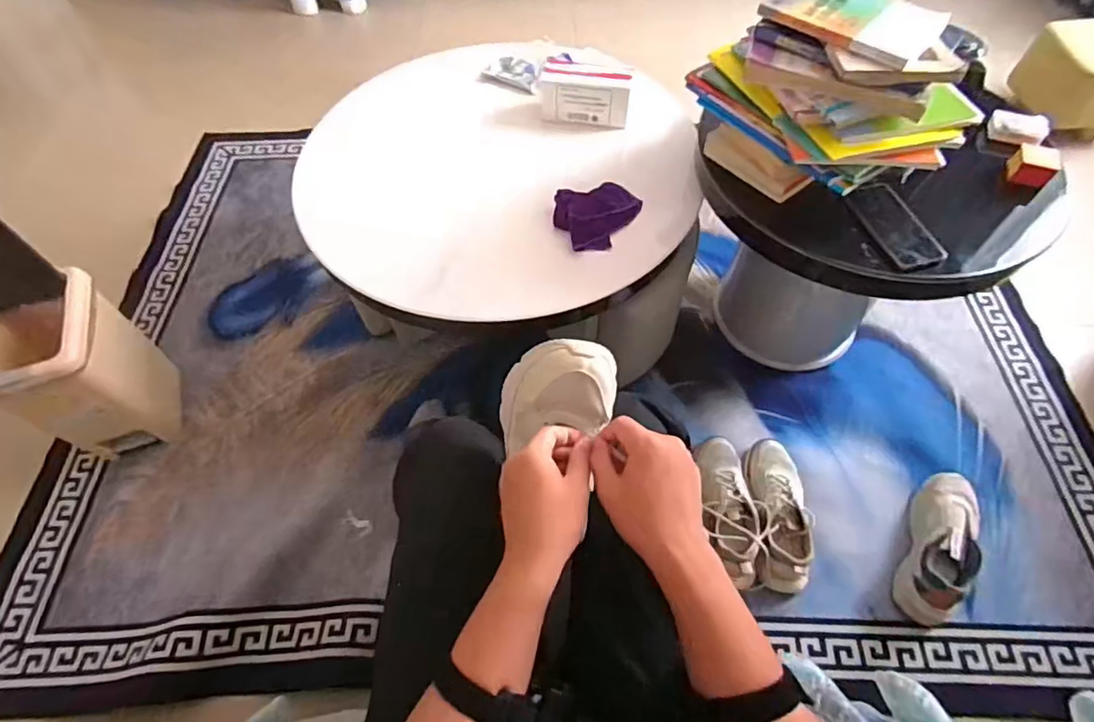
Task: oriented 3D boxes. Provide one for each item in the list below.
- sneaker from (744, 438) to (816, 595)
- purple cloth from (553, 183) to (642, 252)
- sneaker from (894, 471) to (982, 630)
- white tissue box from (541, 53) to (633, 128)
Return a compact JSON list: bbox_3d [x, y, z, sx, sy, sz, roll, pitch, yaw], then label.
[{"bbox_3d":[0.448,0.282,1.065,0.110,0.095,0.281,5,58,4],"label":"sneaker"},{"bbox_3d":[0.094,-0.254,0.959,0.155,0.059,0.112,-23,58,-15],"label":"purple cloth"},{"bbox_3d":[0.745,0.340,1.025,0.104,0.099,0.286,23,61,15],"label":"sneaker"},{"bbox_3d":[0.079,-0.540,1.102,0.174,0.083,0.104,11,59,7],"label":"white tissue box"}]

